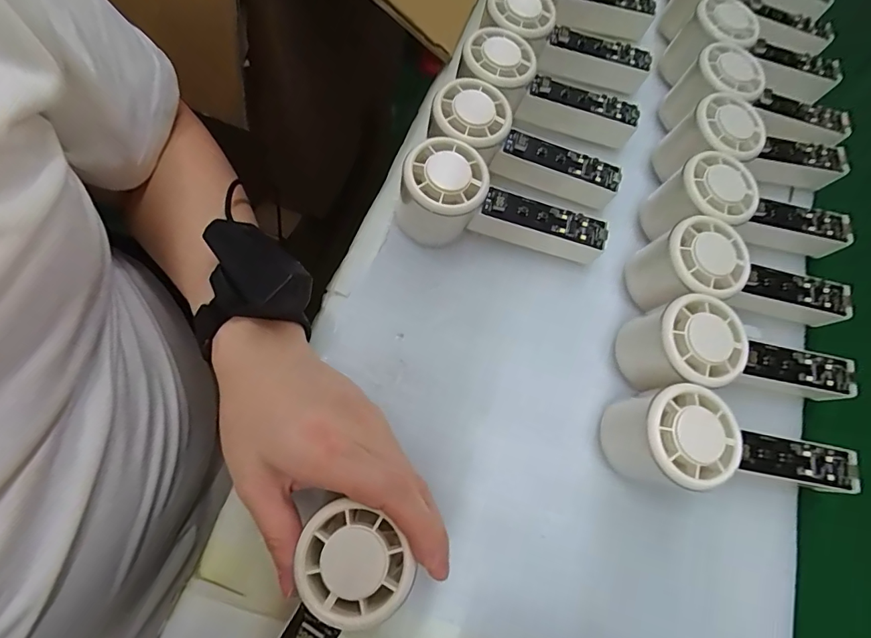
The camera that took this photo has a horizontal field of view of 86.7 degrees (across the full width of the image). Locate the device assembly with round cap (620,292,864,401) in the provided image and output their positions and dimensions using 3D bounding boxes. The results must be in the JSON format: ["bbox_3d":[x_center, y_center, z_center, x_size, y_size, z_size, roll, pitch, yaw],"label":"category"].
[{"bbox_3d":[0.202,0.033,0.309,0.152,0.061,0.056,14,68,-10],"label":"device assembly with round cap"}]

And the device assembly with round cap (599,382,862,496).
[{"bbox_3d":[0.185,0.077,0.277,0.153,0.056,0.053,7,68,-2],"label":"device assembly with round cap"}]

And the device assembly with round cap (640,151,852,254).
[{"bbox_3d":[0.232,-0.069,0.347,0.152,0.059,0.061,13,68,-11],"label":"device assembly with round cap"}]

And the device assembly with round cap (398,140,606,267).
[{"bbox_3d":[0.046,-0.073,0.332,0.151,0.057,0.053,18,68,-10],"label":"device assembly with round cap"}]

